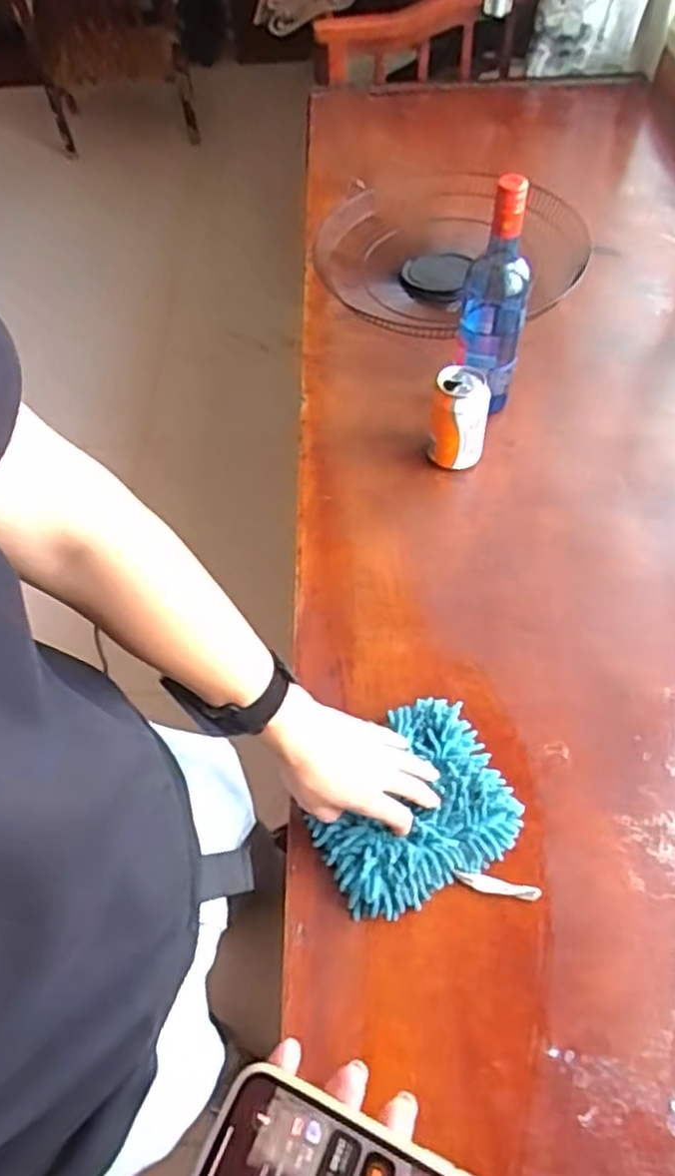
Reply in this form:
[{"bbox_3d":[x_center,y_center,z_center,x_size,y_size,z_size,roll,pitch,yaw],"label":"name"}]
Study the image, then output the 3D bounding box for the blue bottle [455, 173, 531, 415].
[{"bbox_3d":[0.184,-0.337,0.854,0.077,0.263,0.069,9,56,9],"label":"blue bottle"}]

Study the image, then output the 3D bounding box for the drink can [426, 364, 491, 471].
[{"bbox_3d":[0.143,-0.194,0.856,0.064,0.115,0.055,9,56,9],"label":"drink can"}]

